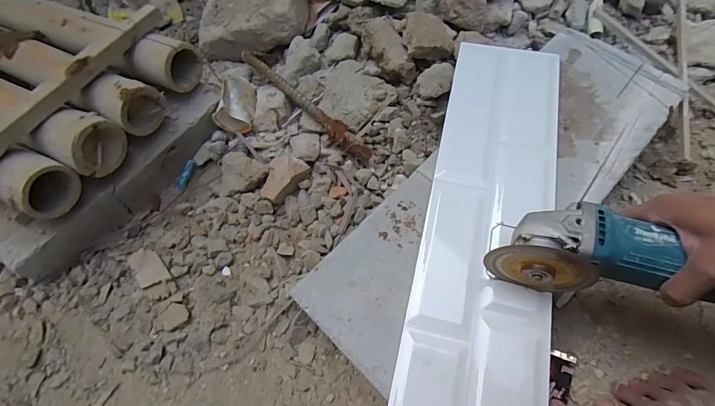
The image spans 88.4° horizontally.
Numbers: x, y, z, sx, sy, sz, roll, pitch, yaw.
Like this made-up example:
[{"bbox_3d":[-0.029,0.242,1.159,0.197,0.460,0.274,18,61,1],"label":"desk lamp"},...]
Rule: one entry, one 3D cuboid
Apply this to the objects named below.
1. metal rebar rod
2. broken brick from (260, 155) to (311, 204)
[{"bbox_3d":[-0.087,-0.168,0.597,0.031,0.019,0.306,-41,69,-14],"label":"metal rebar rod"},{"bbox_3d":[-0.113,-0.038,0.559,0.047,0.031,0.077,24,69,14],"label":"broken brick"}]

